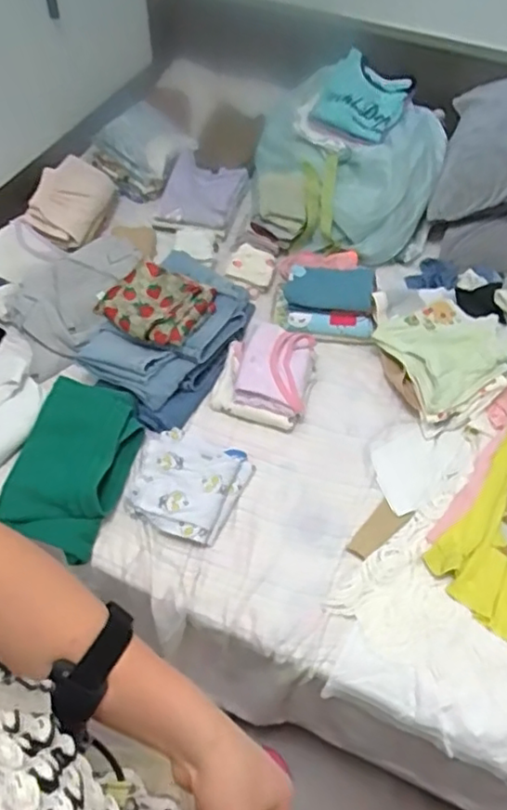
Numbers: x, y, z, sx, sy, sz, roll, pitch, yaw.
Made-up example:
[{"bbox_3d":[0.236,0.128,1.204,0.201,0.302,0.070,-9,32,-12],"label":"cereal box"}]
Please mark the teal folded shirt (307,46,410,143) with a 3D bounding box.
[{"bbox_3d":[0.218,-0.620,1.279,0.171,0.031,0.168,30,74,-2],"label":"teal folded shirt"}]

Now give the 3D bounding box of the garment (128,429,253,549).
[{"bbox_3d":[-0.111,0.129,1.046,0.174,0.063,0.179,20,57,15],"label":"garment"}]

